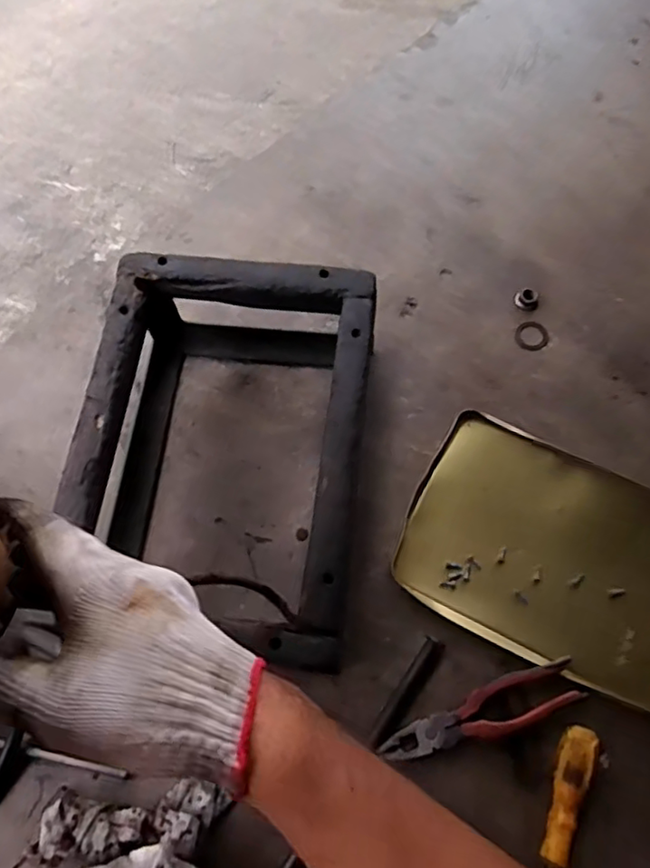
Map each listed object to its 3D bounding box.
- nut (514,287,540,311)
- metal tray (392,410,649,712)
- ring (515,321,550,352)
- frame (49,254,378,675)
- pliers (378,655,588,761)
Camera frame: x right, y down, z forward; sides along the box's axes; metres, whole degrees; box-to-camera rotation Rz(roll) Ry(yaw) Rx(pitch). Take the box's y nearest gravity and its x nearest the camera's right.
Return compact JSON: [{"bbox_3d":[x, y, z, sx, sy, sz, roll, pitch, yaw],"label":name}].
[{"bbox_3d":[0.246,-0.165,0.742,0.024,0.016,0.031,-19,68,-6],"label":"nut"},{"bbox_3d":[0.242,0.124,0.619,0.308,0.016,0.208,25,70,11],"label":"metal tray"},{"bbox_3d":[0.247,-0.117,0.725,0.039,0.005,0.045,28,71,13],"label":"ring"},{"bbox_3d":[-0.090,0.018,0.596,0.245,0.162,0.366,6,67,4],"label":"frame"},{"bbox_3d":[0.146,0.263,0.567,0.190,0.016,0.044,-21,68,-7],"label":"pliers"}]

